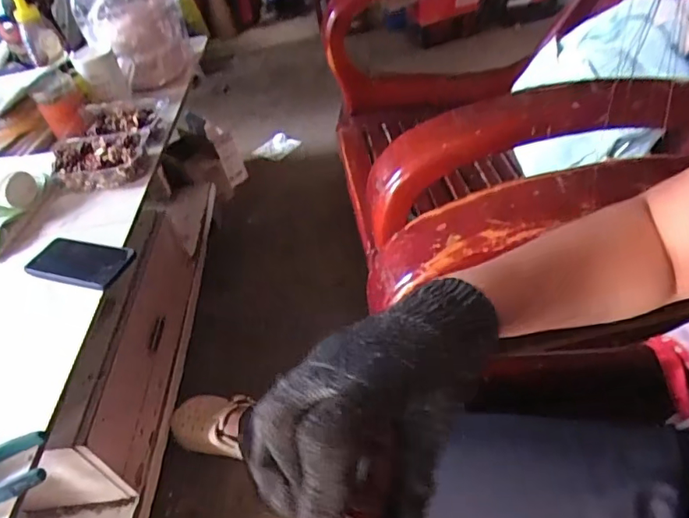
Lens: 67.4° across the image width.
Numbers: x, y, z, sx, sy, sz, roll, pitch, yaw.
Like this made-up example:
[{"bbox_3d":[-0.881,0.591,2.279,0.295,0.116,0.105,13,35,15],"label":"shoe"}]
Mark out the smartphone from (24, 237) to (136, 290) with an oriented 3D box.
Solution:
[{"bbox_3d":[-0.357,0.002,0.707,0.155,0.016,0.079,7,50,19],"label":"smartphone"}]

